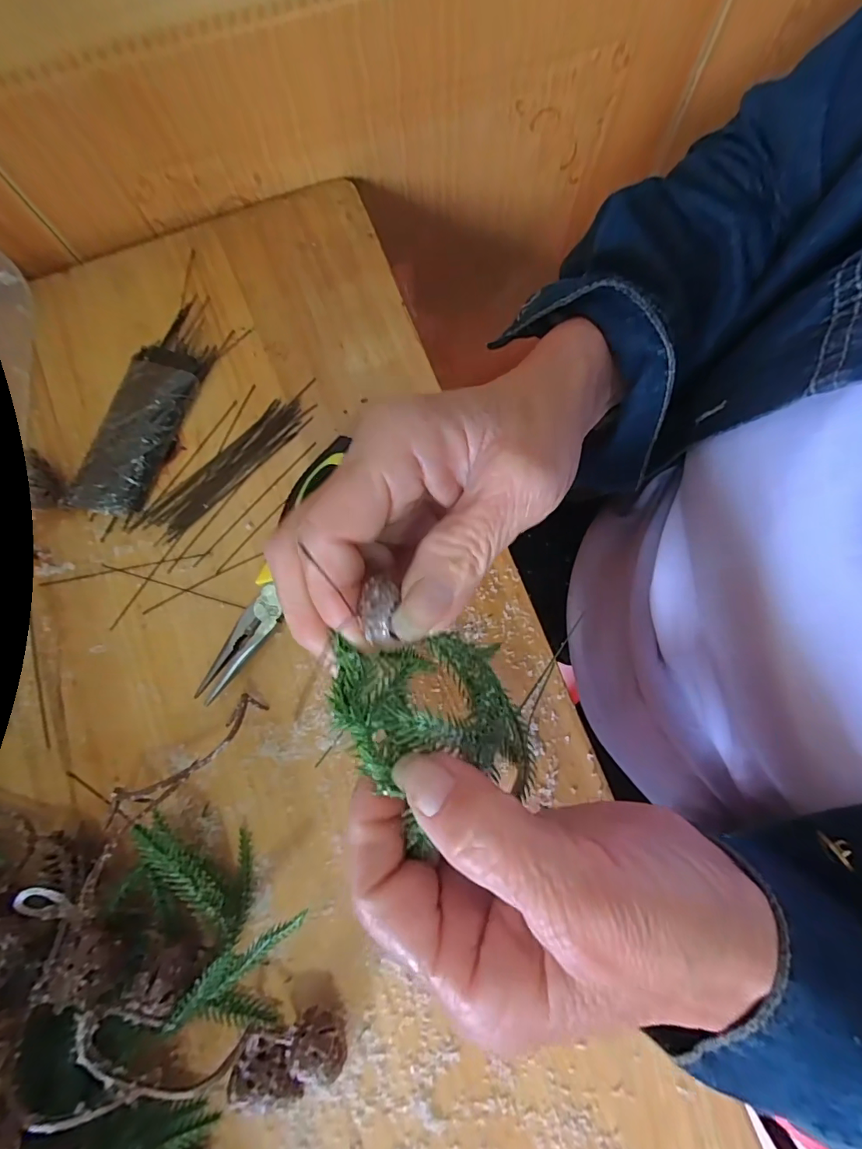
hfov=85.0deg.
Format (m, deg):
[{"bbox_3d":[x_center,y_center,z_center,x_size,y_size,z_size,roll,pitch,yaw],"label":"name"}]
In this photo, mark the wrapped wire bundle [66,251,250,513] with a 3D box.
[{"bbox_3d":[-0.167,-0.110,0.285,0.049,0.015,0.155,24,81,6],"label":"wrapped wire bundle"}]

